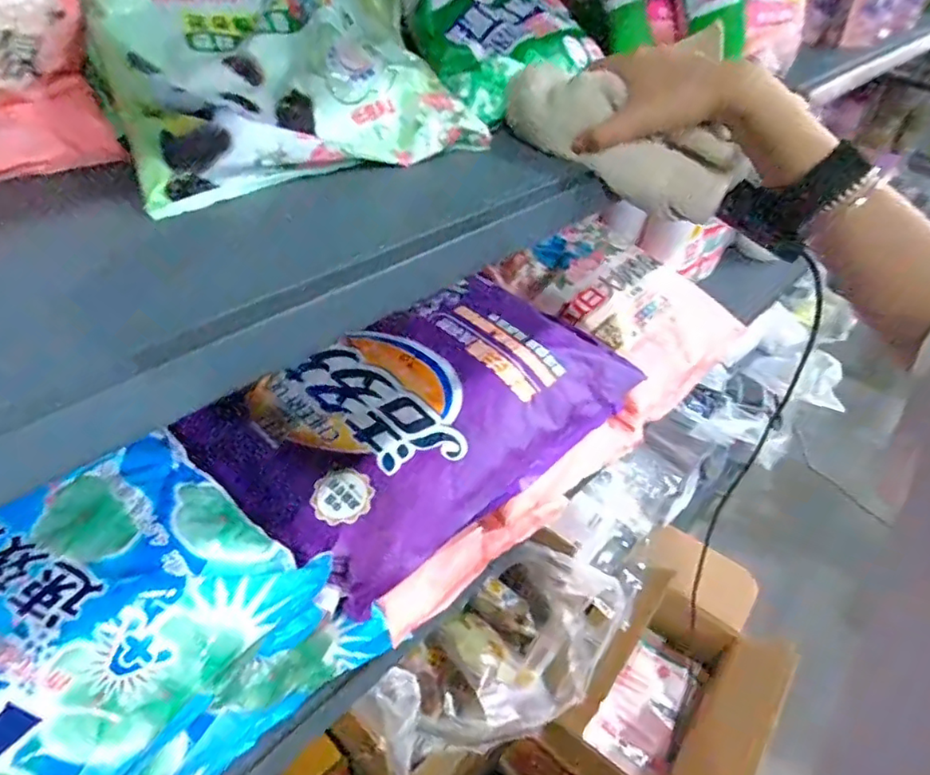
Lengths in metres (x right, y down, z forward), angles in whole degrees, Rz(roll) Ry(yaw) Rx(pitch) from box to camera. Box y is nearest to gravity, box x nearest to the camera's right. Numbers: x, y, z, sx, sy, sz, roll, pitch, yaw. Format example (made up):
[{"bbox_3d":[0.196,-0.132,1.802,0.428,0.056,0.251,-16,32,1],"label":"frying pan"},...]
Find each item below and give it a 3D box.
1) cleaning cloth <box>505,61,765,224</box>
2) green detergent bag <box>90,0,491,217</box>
[{"bbox_3d":[0.113,-0.192,0.468,0.190,0.065,0.045,33,47,10],"label":"cleaning cloth"},{"bbox_3d":[-0.142,-0.263,0.447,0.247,0.065,0.272,-22,76,-24],"label":"green detergent bag"}]

